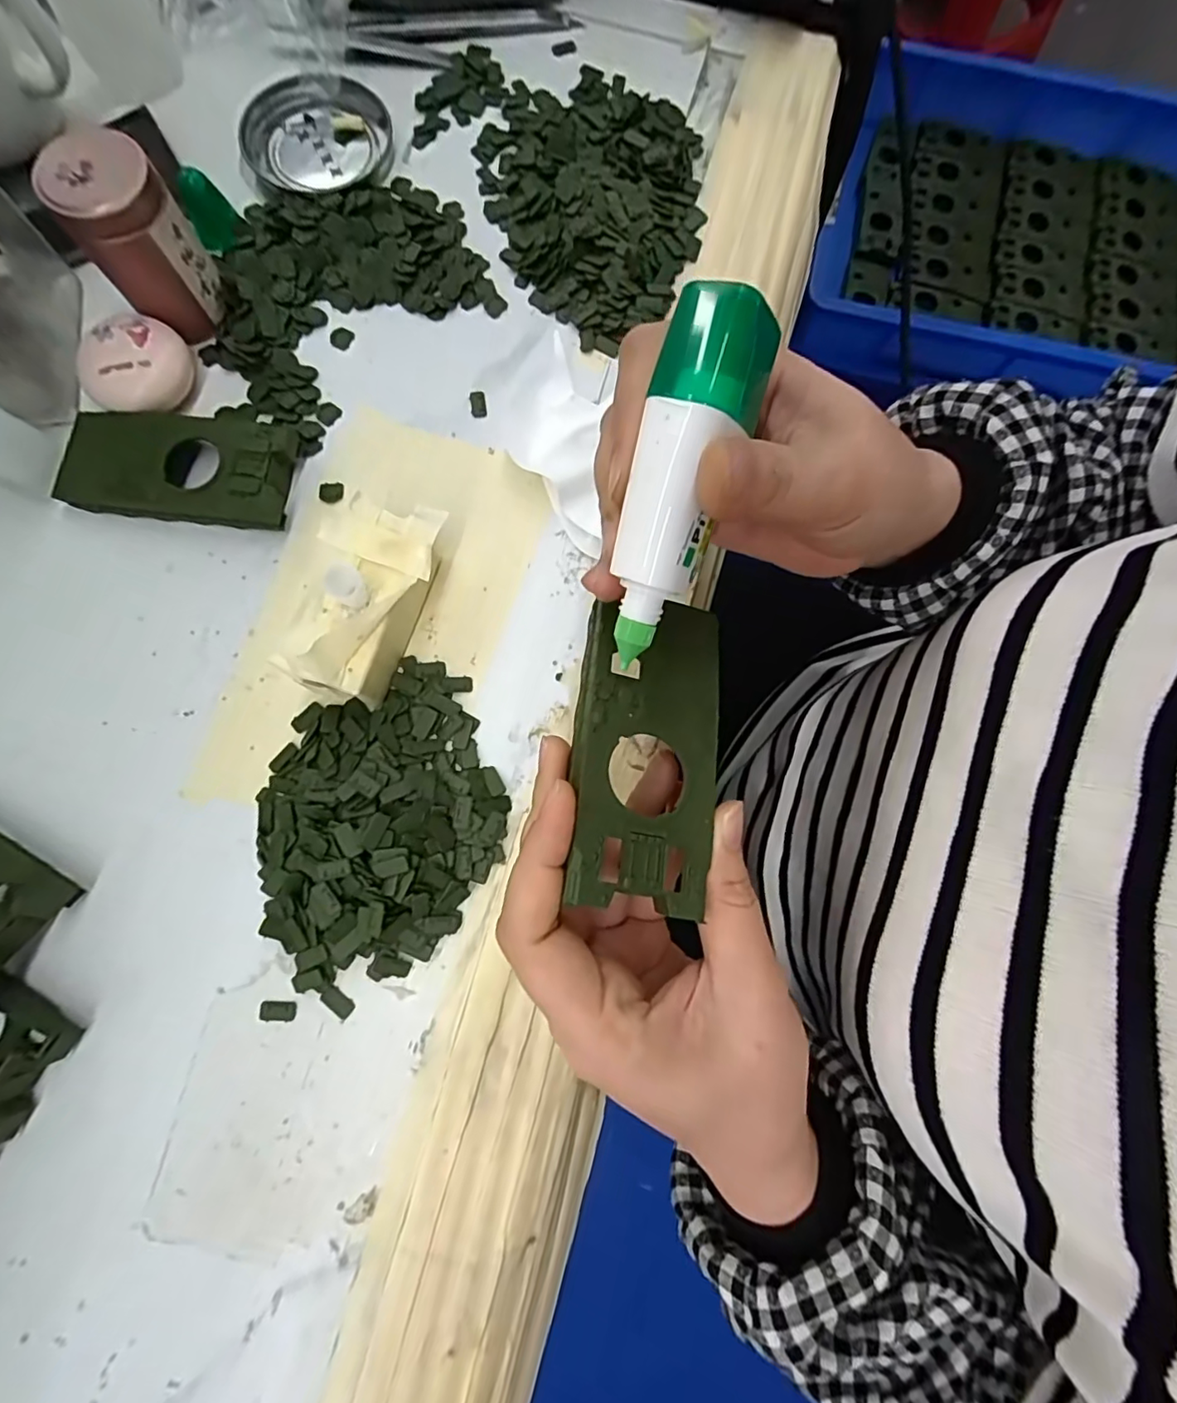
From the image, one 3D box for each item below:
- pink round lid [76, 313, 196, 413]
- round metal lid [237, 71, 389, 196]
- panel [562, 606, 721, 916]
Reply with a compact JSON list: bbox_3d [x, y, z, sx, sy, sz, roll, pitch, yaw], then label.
[{"bbox_3d":[-0.213,-0.159,0.269,0.040,0.026,0.043,0,80,-1],"label":"pink round lid"},{"bbox_3d":[-0.155,-0.317,0.316,0.079,0.017,0.079,0,80,-1],"label":"round metal lid"},{"bbox_3d":[0.019,0.012,0.180,0.048,0.005,0.100,12,68,-16],"label":"panel"}]

